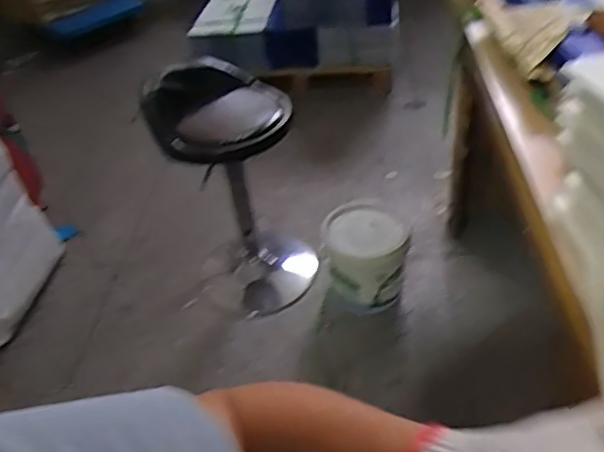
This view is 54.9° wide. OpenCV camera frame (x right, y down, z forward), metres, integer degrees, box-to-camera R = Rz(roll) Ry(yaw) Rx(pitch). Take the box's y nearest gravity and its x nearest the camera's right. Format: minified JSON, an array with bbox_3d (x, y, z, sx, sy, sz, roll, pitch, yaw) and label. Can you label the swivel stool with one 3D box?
[{"bbox_3d":[-0.192,-0.093,1.708,0.382,0.682,0.382,-12,40,-6],"label":"swivel stool"}]

